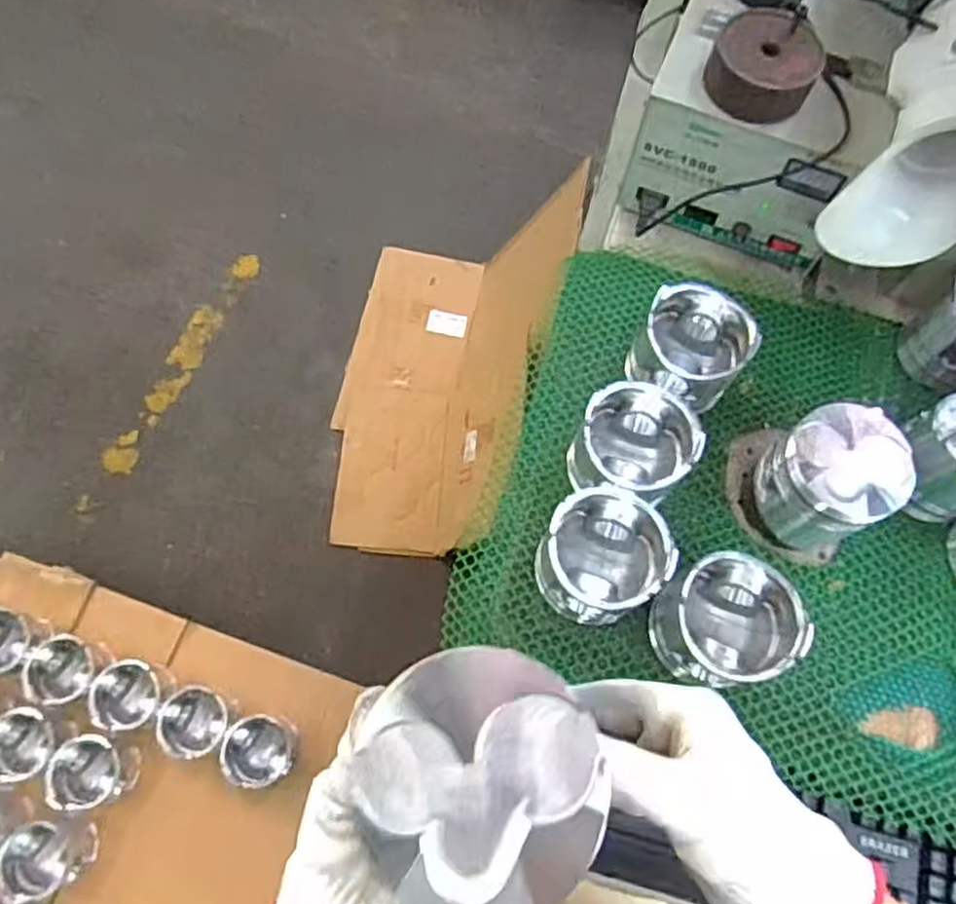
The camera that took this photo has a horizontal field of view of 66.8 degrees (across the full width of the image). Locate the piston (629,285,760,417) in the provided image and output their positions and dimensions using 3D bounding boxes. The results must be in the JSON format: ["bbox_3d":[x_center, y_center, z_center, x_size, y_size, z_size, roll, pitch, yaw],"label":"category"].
[{"bbox_3d":[0.183,-0.085,0.633,0.090,0.085,0.086,1,69,-4],"label":"piston"}]

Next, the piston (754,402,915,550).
[{"bbox_3d":[0.273,0.024,0.576,0.083,0.118,0.086,1,69,-4],"label":"piston"}]

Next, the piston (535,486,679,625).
[{"bbox_3d":[0.094,0.082,0.561,0.096,0.087,0.090,-37,76,-16],"label":"piston"}]

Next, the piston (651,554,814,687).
[{"bbox_3d":[0.184,0.128,0.549,0.089,0.087,0.089,1,69,-4],"label":"piston"}]

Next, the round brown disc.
[{"bbox_3d":[0.240,-0.322,0.608,0.084,0.036,0.088,1,69,-4],"label":"round brown disc"}]

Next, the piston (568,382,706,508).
[{"bbox_3d":[0.125,-0.002,0.595,0.089,0.086,0.087,1,69,-4],"label":"piston"}]

